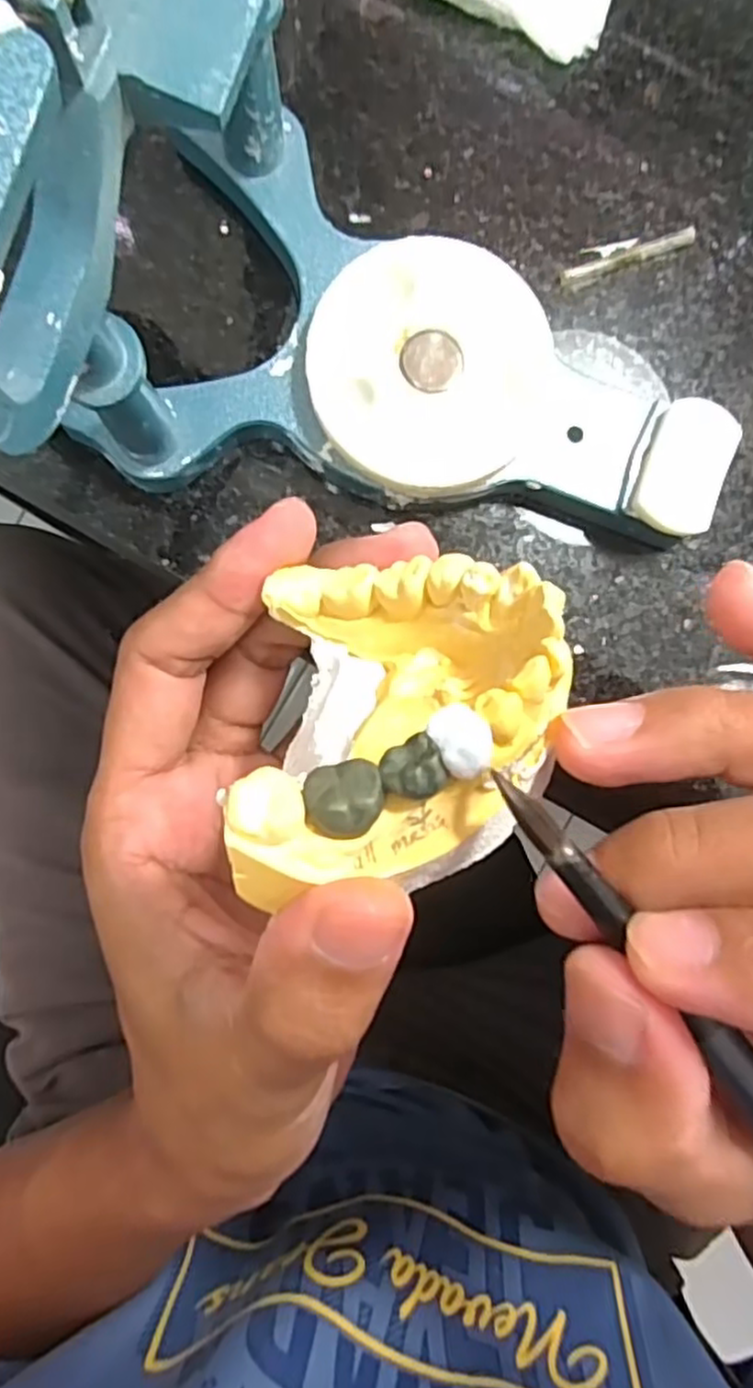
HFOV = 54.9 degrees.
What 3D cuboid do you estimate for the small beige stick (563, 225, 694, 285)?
[{"bbox_3d":[0.063,-0.110,0.182,0.035,0.004,0.004,-19,92,-3],"label":"small beige stick"}]

